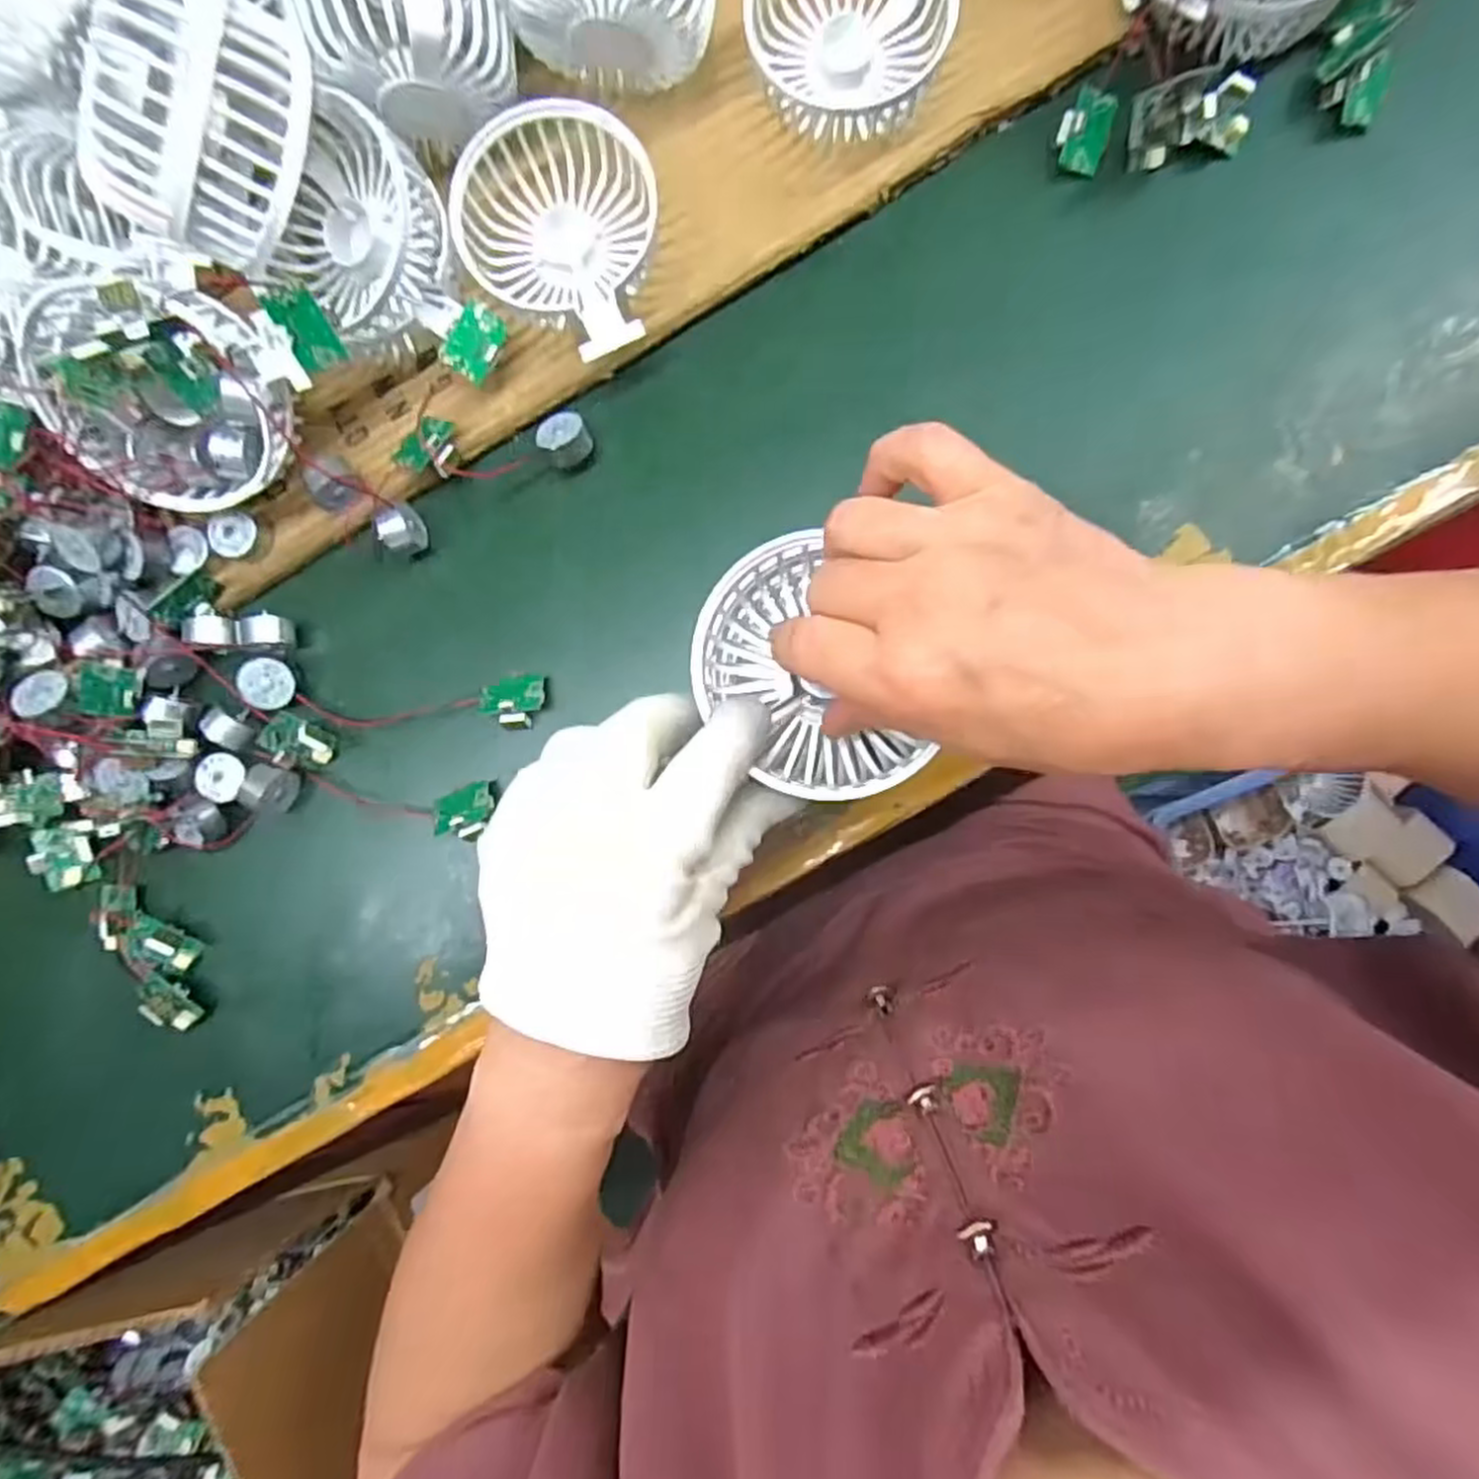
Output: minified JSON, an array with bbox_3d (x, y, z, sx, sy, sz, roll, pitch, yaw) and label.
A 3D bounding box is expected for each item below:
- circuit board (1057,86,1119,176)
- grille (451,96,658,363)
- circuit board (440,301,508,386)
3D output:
[{"bbox_3d":[0.158,-0.278,0.347,0.022,0.004,0.035,12,101,-3],"label":"circuit board"},{"bbox_3d":[-0.079,-0.223,0.338,0.084,0.038,0.104,-11,86,4],"label":"grille"},{"bbox_3d":[-0.117,-0.177,0.338,0.021,0.006,0.030,27,97,-35],"label":"circuit board"}]

